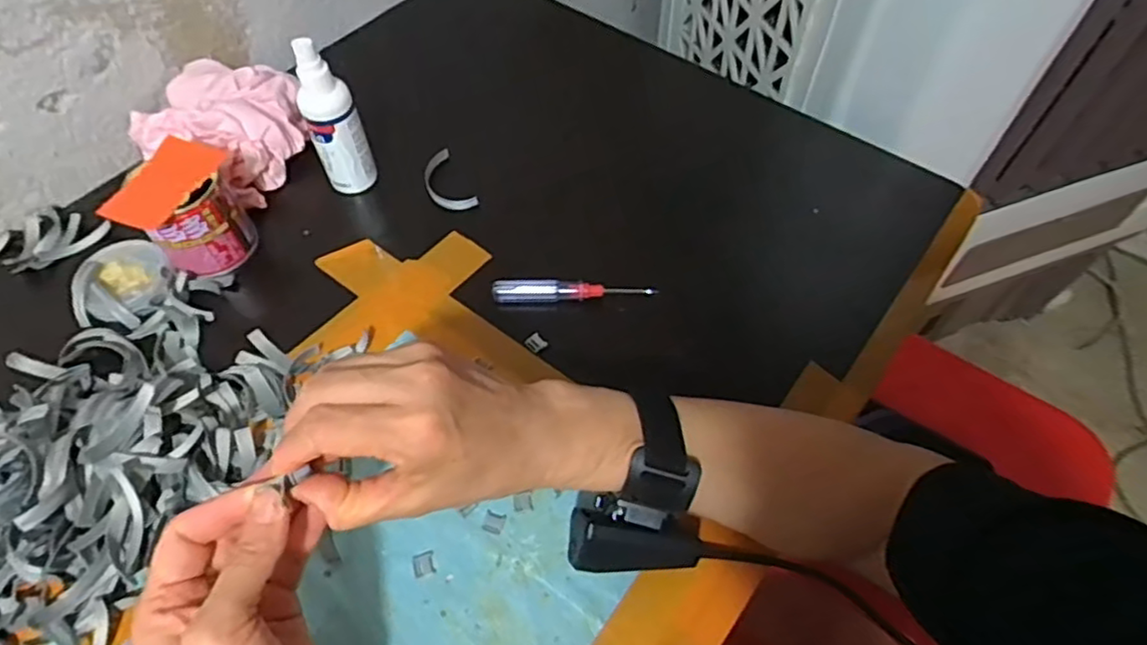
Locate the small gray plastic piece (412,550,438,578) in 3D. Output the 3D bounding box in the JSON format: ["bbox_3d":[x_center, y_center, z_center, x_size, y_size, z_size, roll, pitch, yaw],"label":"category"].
[{"bbox_3d":[-0.088,0.141,0.382,0.012,0.004,0.013,-16,58,-10],"label":"small gray plastic piece"}]

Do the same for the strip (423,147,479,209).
[{"bbox_3d":[-0.109,-0.119,0.556,0.033,0.013,0.068,-25,60,-15],"label":"strip"}]

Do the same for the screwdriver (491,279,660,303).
[{"bbox_3d":[0.000,-0.023,0.494,0.121,0.015,0.011,1,56,1],"label":"screwdriver"}]

